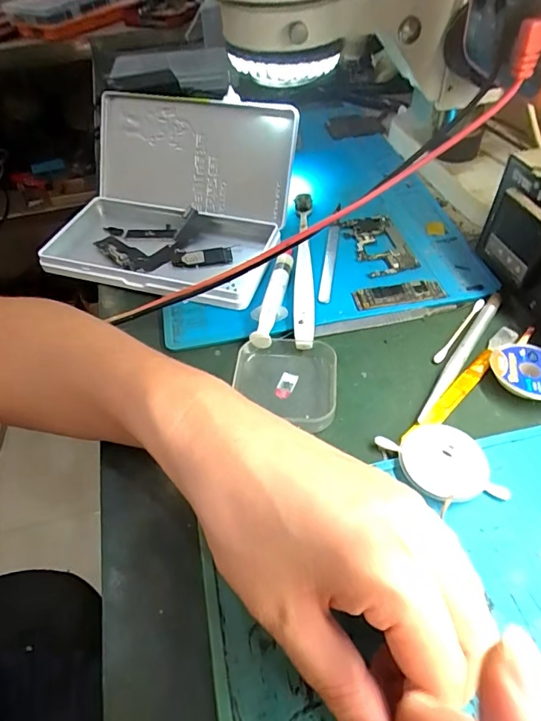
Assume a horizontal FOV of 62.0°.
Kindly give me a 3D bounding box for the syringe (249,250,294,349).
[{"bbox_3d":[0.001,-0.046,0.322,0.023,0.014,0.089,5,50,10],"label":"syringe"}]

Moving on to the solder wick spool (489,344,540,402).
[{"bbox_3d":[0.156,0.007,0.272,0.044,0.010,0.041,-3,50,4],"label":"solder wick spool"}]

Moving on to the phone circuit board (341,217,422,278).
[{"bbox_3d":[0.086,-0.095,0.363,0.042,0.006,0.071,-11,50,-4],"label":"phone circuit board"}]

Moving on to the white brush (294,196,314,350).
[{"bbox_3d":[0.026,-0.077,0.348,0.014,0.017,0.173,-1,50,5],"label":"white brush"}]

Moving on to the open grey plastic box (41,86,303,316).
[{"bbox_3d":[-0.083,-0.132,0.358,0.185,0.086,0.148,13,52,16],"label":"open grey plastic box"}]

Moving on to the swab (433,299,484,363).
[{"bbox_3d":[0.128,-0.021,0.305,0.006,0.004,0.067,31,59,28],"label":"swab"}]

